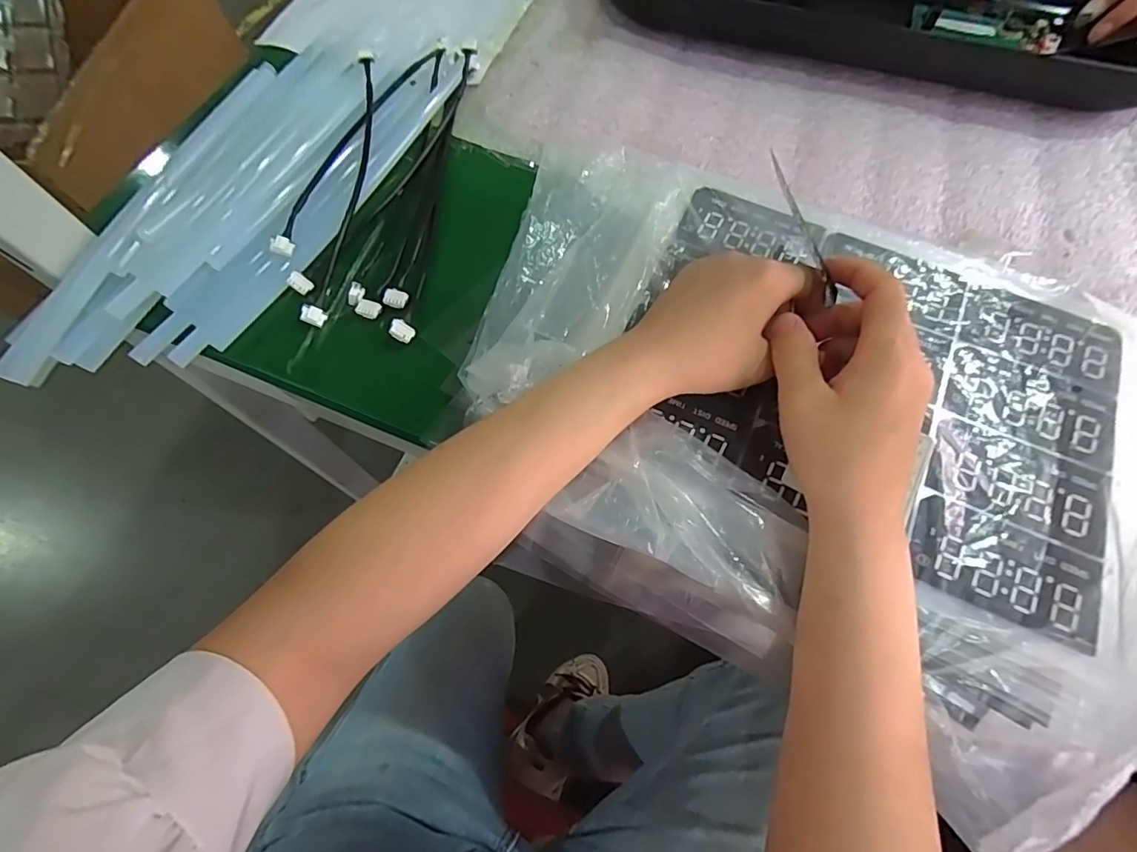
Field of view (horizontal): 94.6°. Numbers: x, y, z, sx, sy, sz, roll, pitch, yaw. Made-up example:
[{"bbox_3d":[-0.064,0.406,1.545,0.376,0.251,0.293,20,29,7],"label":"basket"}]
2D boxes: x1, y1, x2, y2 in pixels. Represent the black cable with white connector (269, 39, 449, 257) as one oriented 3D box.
[{"bbox_3d":[-0.160,-0.223,0.405,0.031,0.009,0.239,16,68,24],"label":"black cable with white connector"}]

